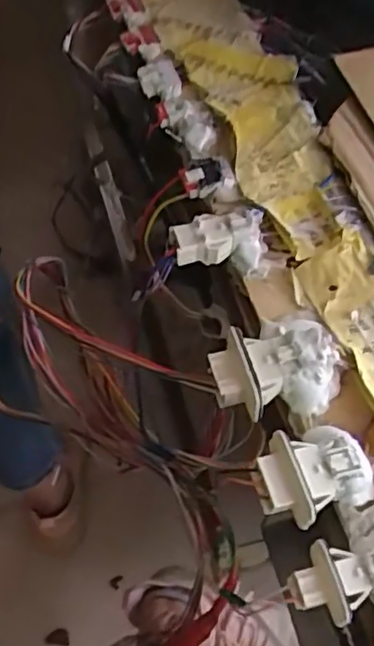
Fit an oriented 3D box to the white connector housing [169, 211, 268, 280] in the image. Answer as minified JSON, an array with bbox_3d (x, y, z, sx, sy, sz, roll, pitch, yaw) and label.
[{"bbox_3d":[0.018,-0.042,0.355,0.051,0.020,0.033,-6,58,-6],"label":"white connector housing"}]

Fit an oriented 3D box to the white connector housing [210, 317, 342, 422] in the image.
[{"bbox_3d":[0.042,0.019,0.315,0.060,0.024,0.050,-6,58,-6],"label":"white connector housing"}]

